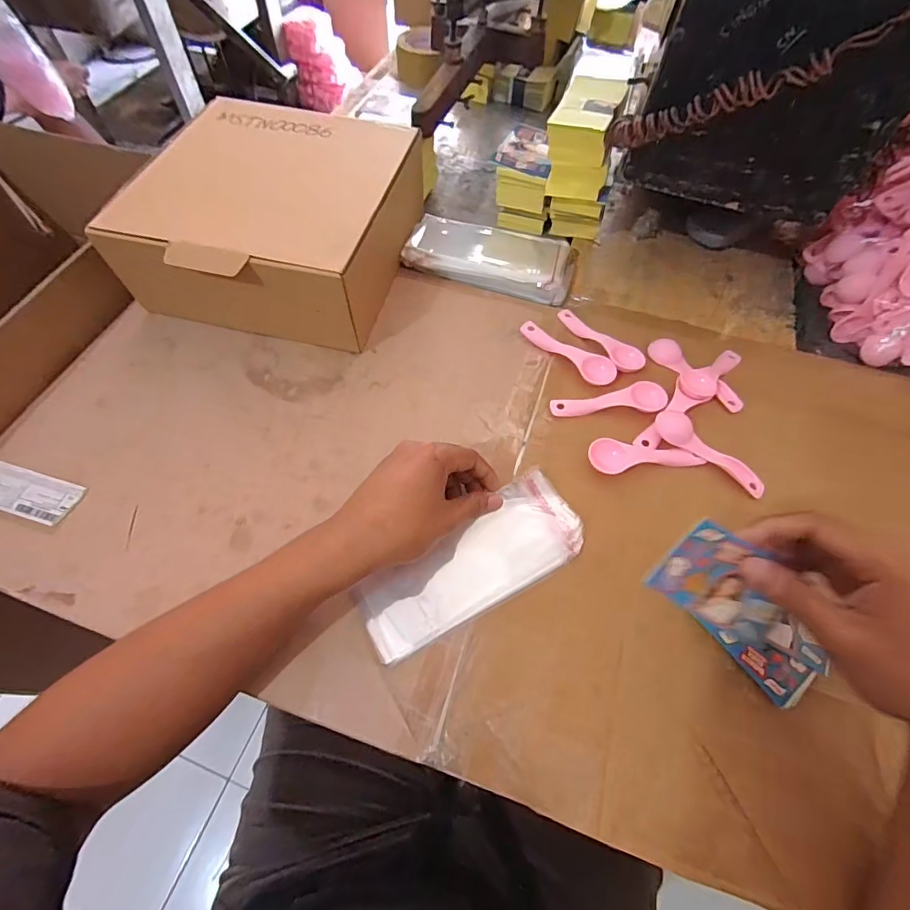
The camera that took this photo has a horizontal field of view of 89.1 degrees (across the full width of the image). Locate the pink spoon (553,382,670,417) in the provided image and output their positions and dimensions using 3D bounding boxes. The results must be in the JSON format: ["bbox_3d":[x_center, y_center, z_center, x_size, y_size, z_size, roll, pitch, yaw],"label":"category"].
[{"bbox_3d":[0.150,-0.054,0.454,0.110,0.011,0.034,-1,62,-2],"label":"pink spoon"}]

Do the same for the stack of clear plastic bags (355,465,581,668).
[{"bbox_3d":[0.014,0.091,0.380,0.186,0.014,0.072,-30,66,-12],"label":"stack of clear plastic bags"}]

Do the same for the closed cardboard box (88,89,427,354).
[{"bbox_3d":[-0.186,-0.258,0.508,0.248,0.105,0.269,16,63,7],"label":"closed cardboard box"}]

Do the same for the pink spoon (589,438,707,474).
[{"bbox_3d":[0.176,0.002,0.423,0.105,0.015,0.032,-1,62,-2],"label":"pink spoon"}]

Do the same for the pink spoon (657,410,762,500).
[{"bbox_3d":[0.236,-0.002,0.429,0.110,0.013,0.029,39,68,18],"label":"pink spoon"}]

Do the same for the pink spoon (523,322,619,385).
[{"bbox_3d":[0.118,-0.109,0.485,0.112,0.010,0.030,40,68,18],"label":"pink spoon"}]

